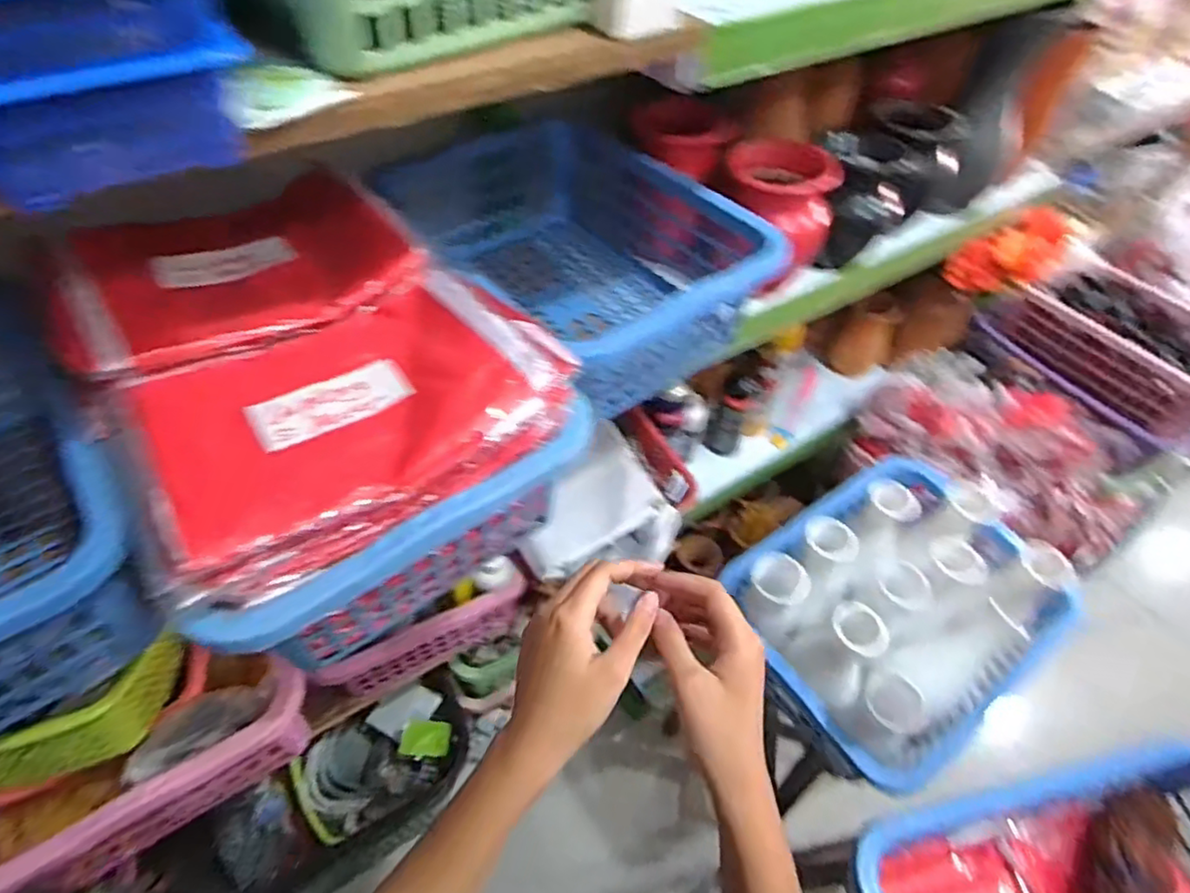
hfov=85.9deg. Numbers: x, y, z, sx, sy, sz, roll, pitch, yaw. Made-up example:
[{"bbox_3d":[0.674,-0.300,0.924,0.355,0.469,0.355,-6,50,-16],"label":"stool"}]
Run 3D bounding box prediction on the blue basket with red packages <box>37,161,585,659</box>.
[{"bbox_3d":[-0.227,-0.034,0.529,0.272,0.175,0.341,-35,60,-26],"label":"blue basket with red packages"}]

